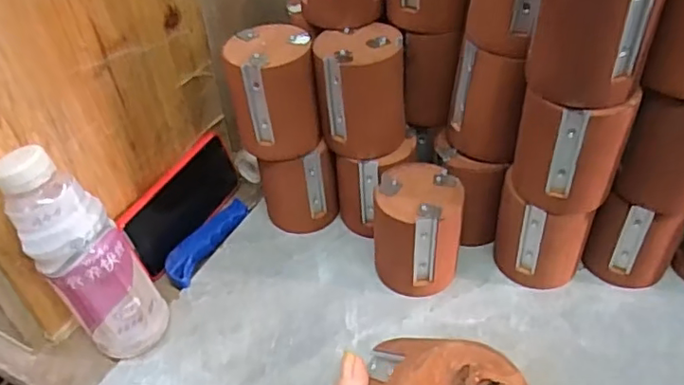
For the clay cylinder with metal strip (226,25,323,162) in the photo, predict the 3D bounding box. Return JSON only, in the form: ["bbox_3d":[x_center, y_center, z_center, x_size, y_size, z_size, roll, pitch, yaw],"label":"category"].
[{"bbox_3d":[-0.061,-0.092,0.537,0.074,0.102,0.072,-4,44,2],"label":"clay cylinder with metal strip"}]

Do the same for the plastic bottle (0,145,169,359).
[{"bbox_3d":[-0.206,0.055,0.476,0.071,0.189,0.079,-30,49,-24],"label":"plastic bottle"}]

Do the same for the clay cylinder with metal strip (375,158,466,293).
[{"bbox_3d":[0.071,0.034,0.538,0.080,0.101,0.082,0,44,5],"label":"clay cylinder with metal strip"}]

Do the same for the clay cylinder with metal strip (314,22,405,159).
[{"bbox_3d":[0.018,-0.091,0.531,0.077,0.097,0.074,-2,44,3],"label":"clay cylinder with metal strip"}]

